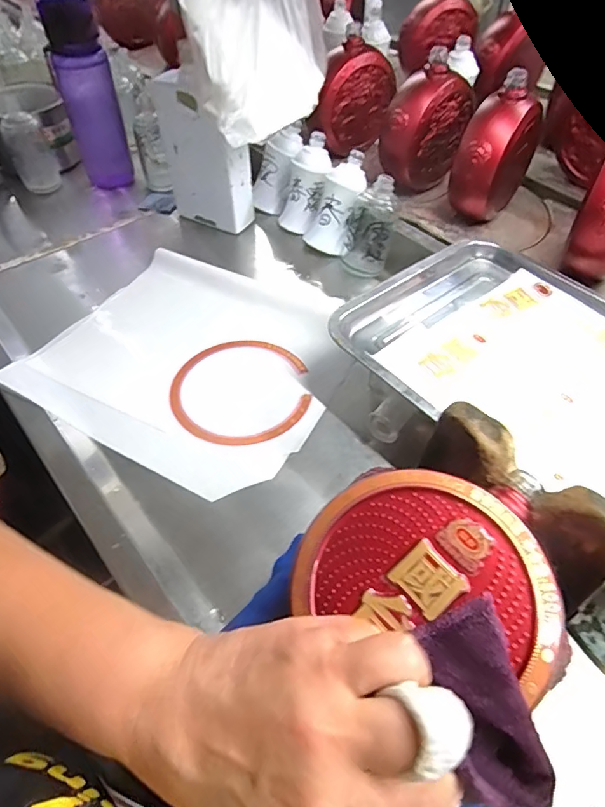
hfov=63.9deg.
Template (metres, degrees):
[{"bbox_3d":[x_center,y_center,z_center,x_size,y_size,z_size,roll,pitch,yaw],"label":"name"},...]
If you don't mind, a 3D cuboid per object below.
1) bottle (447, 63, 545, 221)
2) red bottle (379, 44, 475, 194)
[{"bbox_3d":[0.233,-0.304,0.591,0.067,0.141,0.125,29,59,22],"label":"bottle"},{"bbox_3d":[0.156,-0.360,0.637,0.125,0.150,0.053,-32,58,-21],"label":"red bottle"}]

